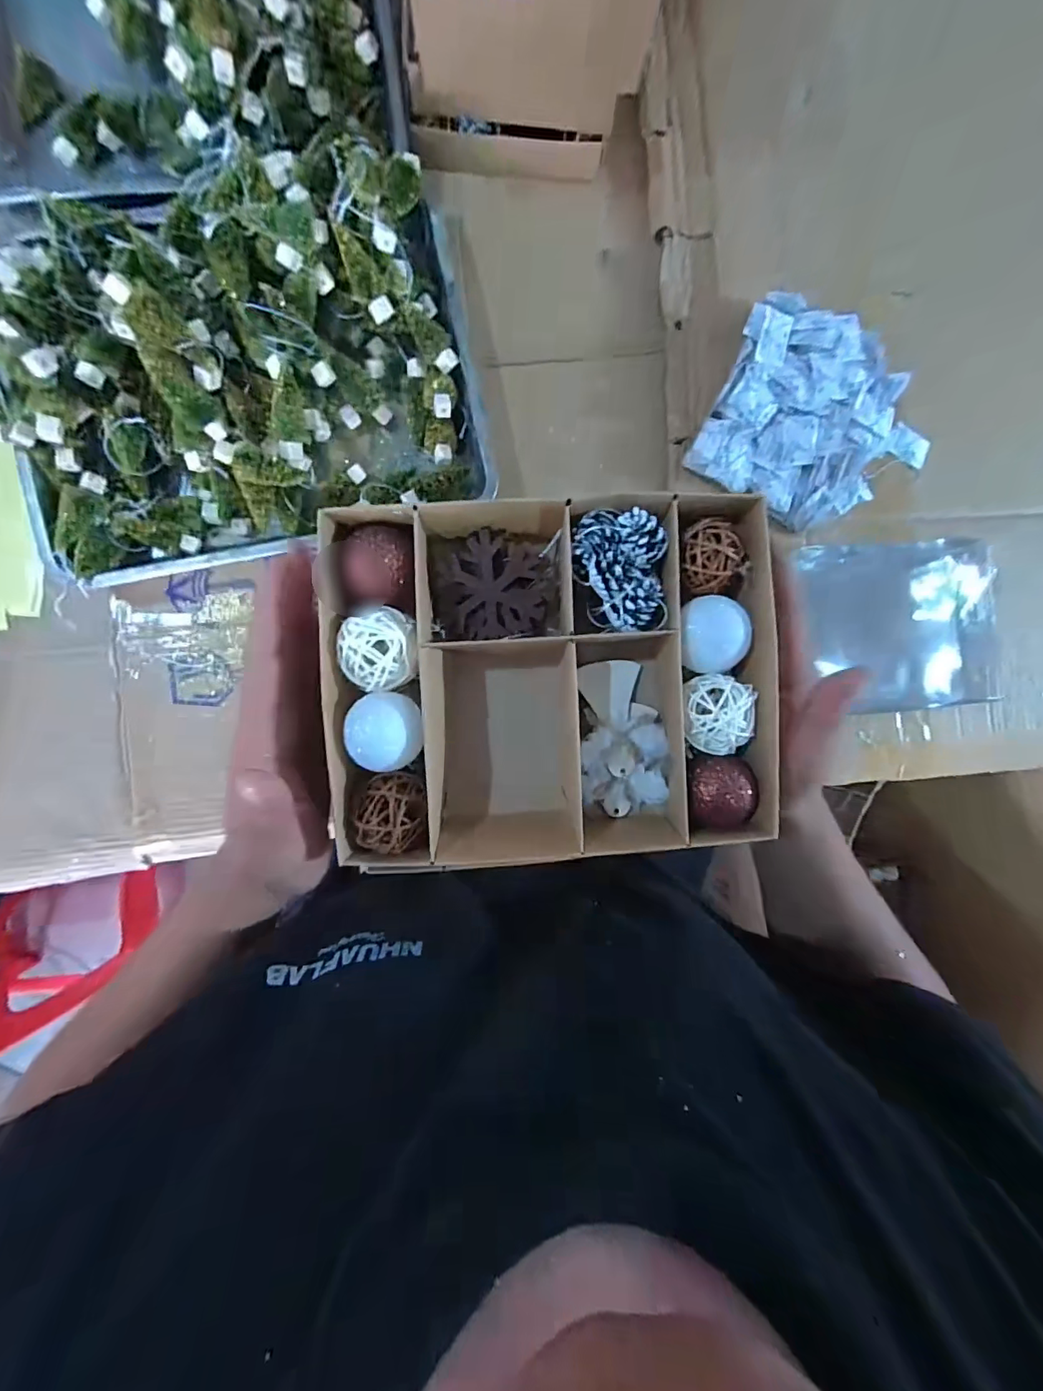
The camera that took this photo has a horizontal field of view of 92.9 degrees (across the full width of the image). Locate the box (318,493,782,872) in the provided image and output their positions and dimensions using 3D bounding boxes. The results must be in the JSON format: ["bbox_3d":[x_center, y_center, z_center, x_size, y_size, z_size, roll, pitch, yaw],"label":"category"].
[{"bbox_3d":[0.014,-0.001,0.252,0.206,0.050,0.180,-3,90,-5],"label":"box"}]

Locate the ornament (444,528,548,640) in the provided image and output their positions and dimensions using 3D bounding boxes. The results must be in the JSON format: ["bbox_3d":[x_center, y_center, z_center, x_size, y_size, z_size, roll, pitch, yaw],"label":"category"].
[{"bbox_3d":[-0.012,-0.055,0.251,0.047,0.007,0.052,-4,102,-6],"label":"ornament"}]

